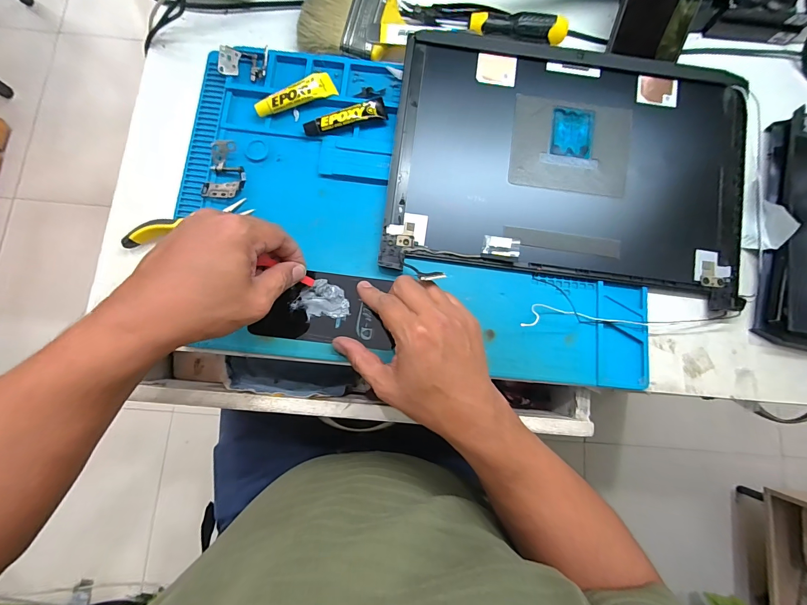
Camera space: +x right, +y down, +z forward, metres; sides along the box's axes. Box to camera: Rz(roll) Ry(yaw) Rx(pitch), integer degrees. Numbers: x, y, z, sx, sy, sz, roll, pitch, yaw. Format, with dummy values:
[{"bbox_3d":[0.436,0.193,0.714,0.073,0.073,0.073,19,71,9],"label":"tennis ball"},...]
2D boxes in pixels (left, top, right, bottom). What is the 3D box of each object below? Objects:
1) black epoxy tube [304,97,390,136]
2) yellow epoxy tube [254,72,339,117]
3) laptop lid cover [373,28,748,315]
[{"bbox_3d":[-0.061,-0.193,0.366,0.087,0.013,0.020,-19,82,-5],"label":"black epoxy tube"},{"bbox_3d":[-0.113,-0.218,0.367,0.084,0.013,0.025,-23,83,-5],"label":"yellow epoxy tube"},{"bbox_3d":[0.174,-0.148,0.367,0.362,0.019,0.246,6,81,-1],"label":"laptop lid cover"}]

